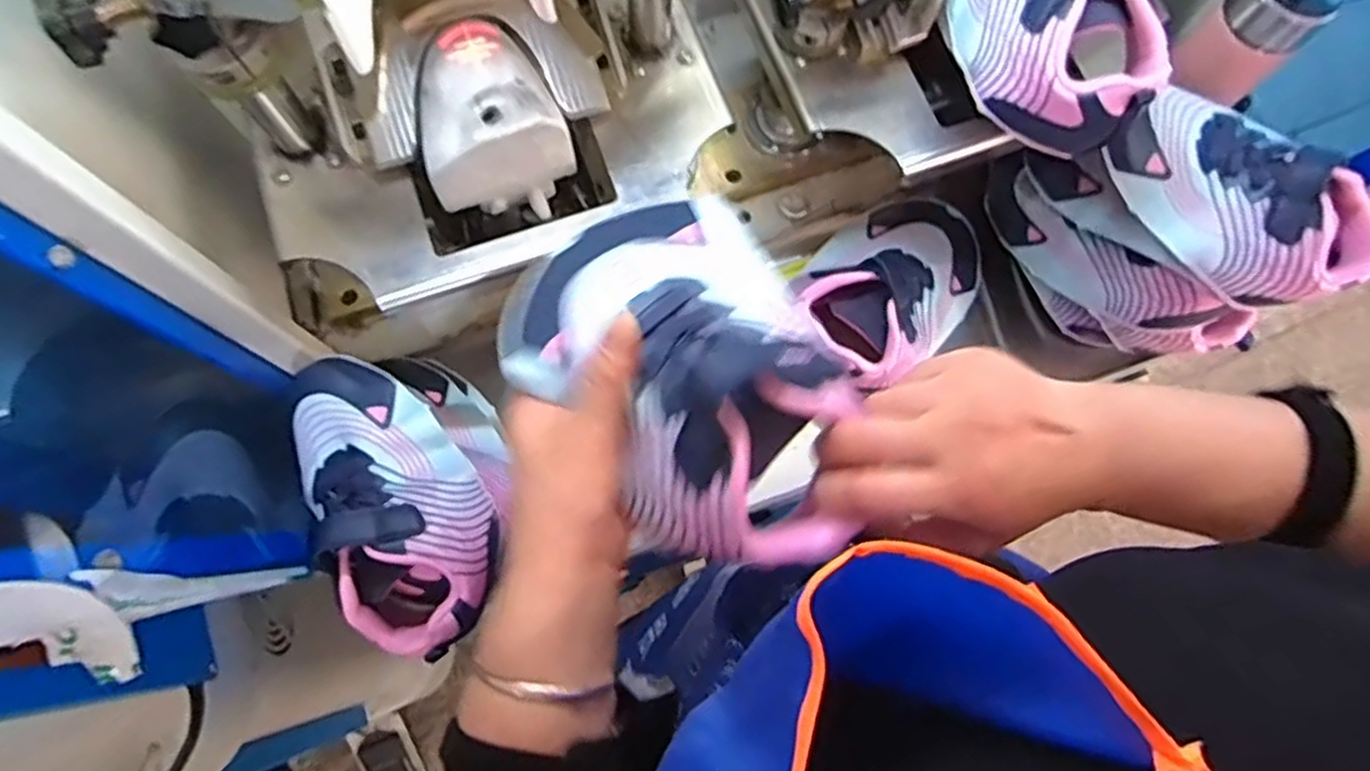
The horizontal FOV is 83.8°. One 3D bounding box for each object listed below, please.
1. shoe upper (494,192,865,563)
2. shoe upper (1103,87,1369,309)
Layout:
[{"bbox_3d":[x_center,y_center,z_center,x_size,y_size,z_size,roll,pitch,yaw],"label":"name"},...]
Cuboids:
[{"bbox_3d":[-0.001,-0.005,0.364,0.131,0.065,0.199,-29,77,-9],"label":"shoe upper"},{"bbox_3d":[0.389,-0.134,0.527,0.102,0.059,0.197,-42,80,-11],"label":"shoe upper"}]

